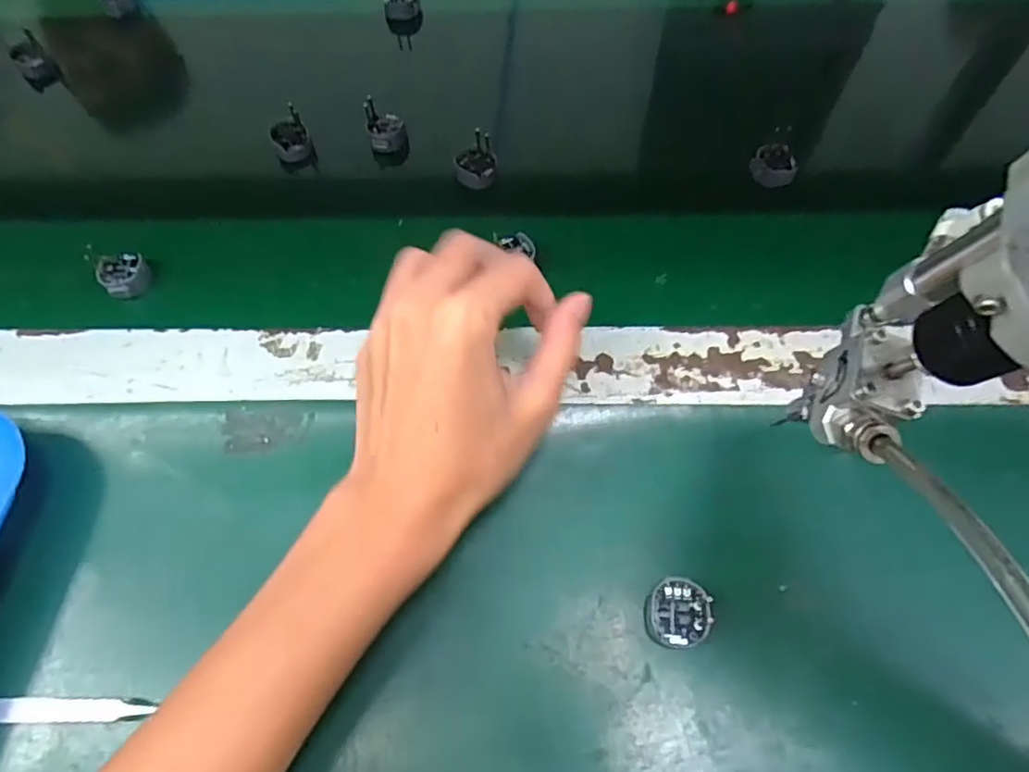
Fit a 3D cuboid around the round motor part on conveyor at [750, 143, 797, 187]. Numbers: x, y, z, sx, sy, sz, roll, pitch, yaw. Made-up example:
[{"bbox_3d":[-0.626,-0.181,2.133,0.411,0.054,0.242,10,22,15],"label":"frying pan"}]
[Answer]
[{"bbox_3d":[0.171,-0.146,0.413,0.028,0.016,0.023,26,65,14],"label":"round motor part on conveyor"}]

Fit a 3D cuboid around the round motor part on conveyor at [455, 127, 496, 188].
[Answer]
[{"bbox_3d":[-0.026,-0.147,0.409,0.027,0.025,0.027,-1,62,1],"label":"round motor part on conveyor"}]

